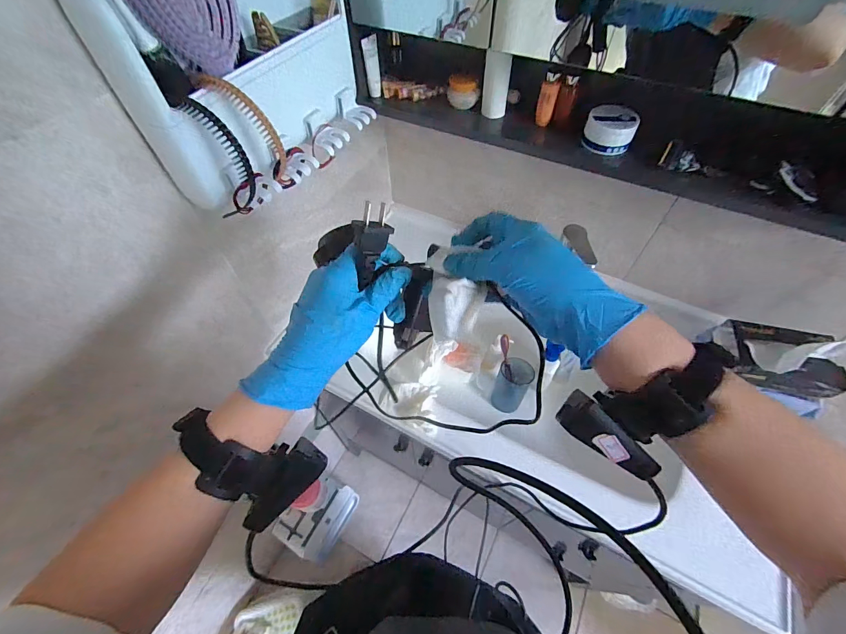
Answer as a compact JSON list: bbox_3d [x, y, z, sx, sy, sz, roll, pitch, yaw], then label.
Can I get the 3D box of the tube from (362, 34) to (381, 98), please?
[{"bbox_3d":[-0.087,-0.432,0.638,0.022,0.087,0.021,-4,56,-1],"label":"tube"}]

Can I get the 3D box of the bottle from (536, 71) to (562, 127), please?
[{"bbox_3d":[0.194,-0.341,0.574,0.027,0.072,0.029,12,57,10],"label":"bottle"}]

